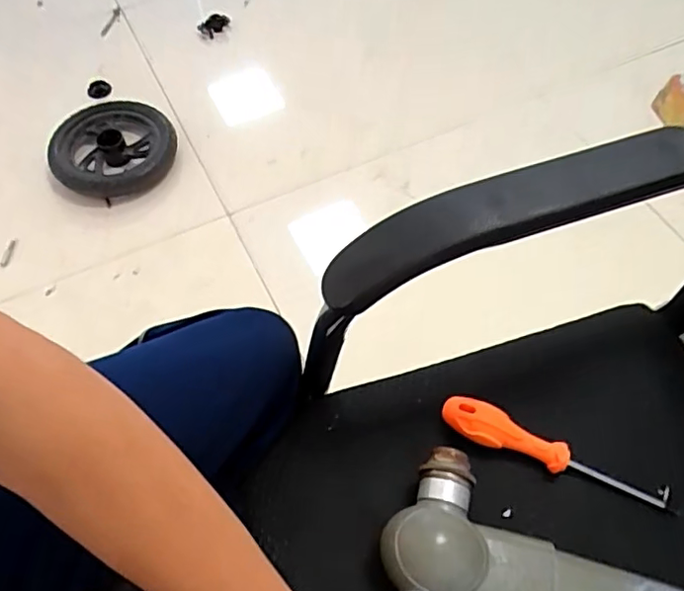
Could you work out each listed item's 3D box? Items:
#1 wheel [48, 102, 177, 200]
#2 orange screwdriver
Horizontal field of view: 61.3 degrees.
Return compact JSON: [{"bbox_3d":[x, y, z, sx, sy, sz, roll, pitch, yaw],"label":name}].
[{"bbox_3d":[-0.497,-0.319,1.274,0.251,0.071,0.249,0,60,-1],"label":"wheel"},{"bbox_3d":[0.175,0.134,0.484,0.188,0.031,0.033,23,62,12],"label":"orange screwdriver"}]

